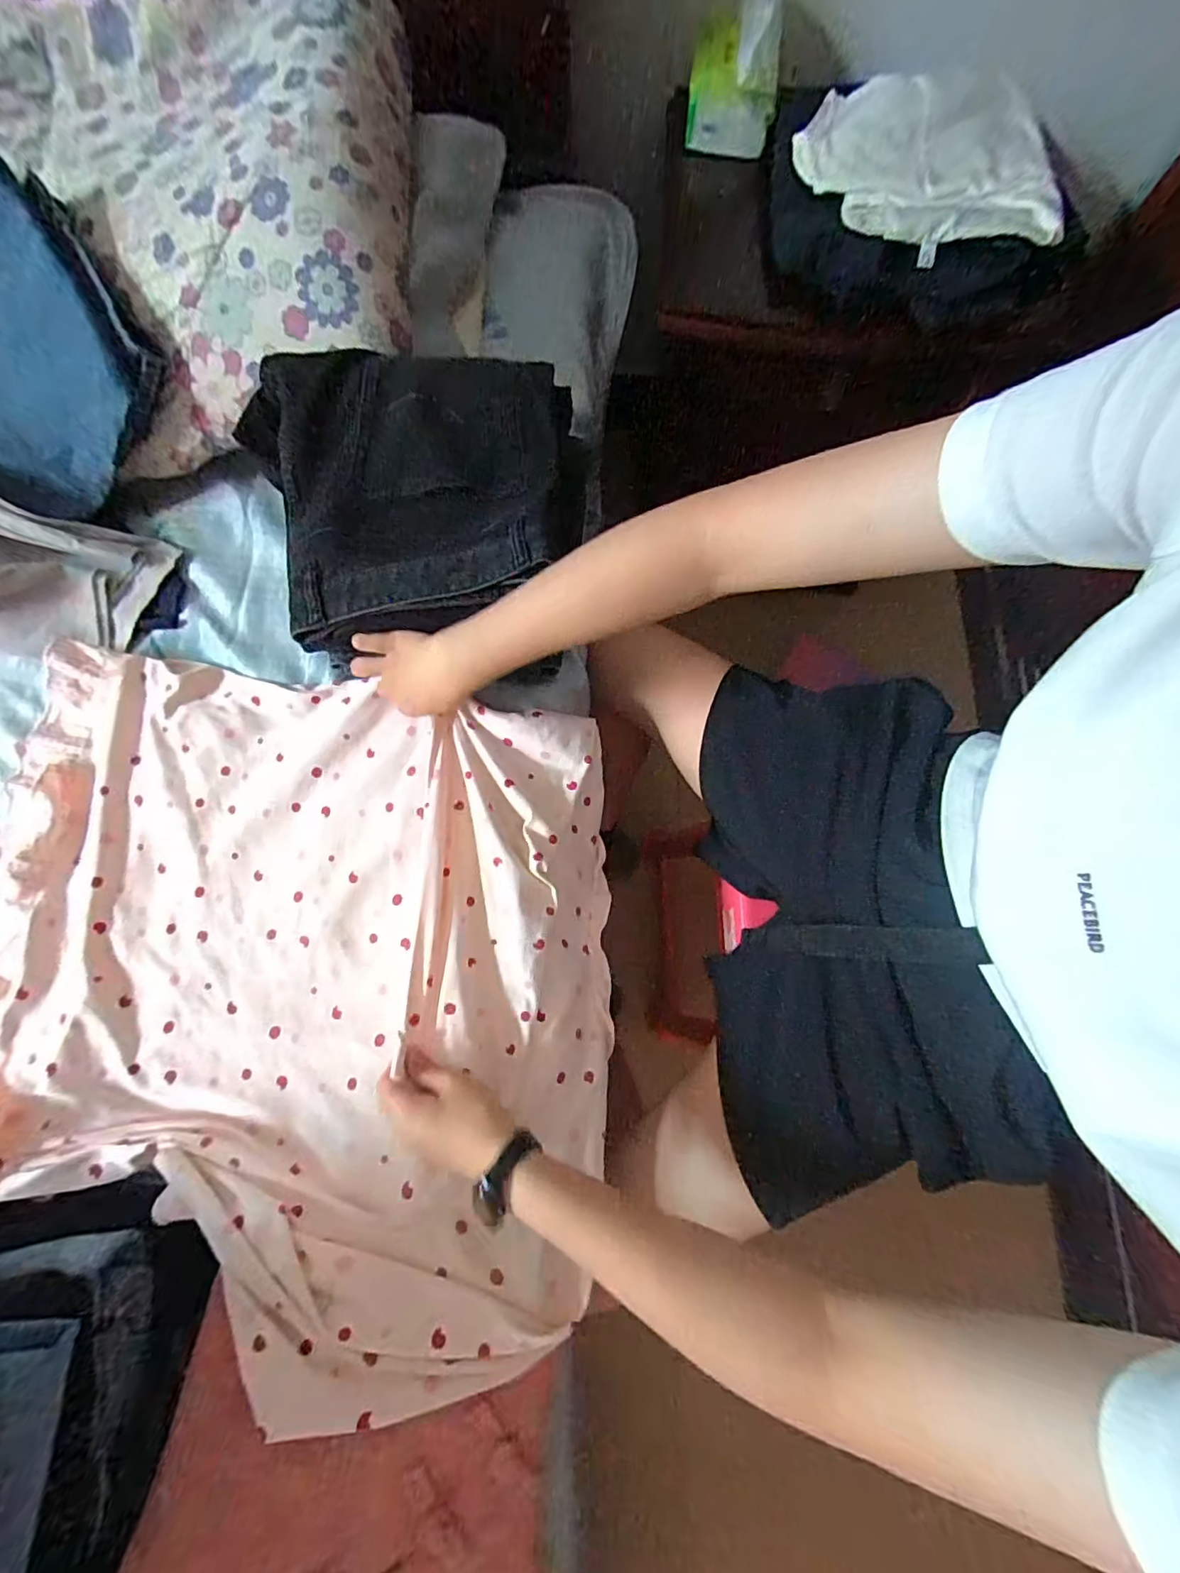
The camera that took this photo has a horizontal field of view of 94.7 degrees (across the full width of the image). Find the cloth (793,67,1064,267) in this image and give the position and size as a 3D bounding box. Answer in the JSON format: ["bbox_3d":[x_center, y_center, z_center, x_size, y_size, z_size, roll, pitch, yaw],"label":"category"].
[{"bbox_3d":[0.385,-0.727,0.630,0.273,0.038,0.260,2,74,-1],"label":"cloth"}]

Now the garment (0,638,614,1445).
[{"bbox_3d":[-0.263,0.146,0.466,0.558,0.097,0.498,7,74,1],"label":"garment"}]

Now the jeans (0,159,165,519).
[{"bbox_3d":[-0.534,-0.406,0.501,0.232,0.042,0.239,-32,114,12],"label":"jeans"}]

